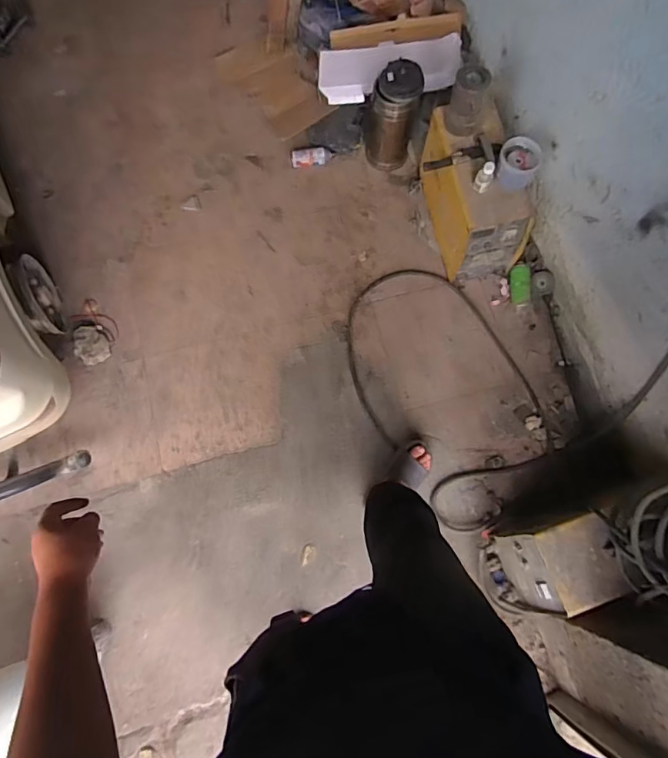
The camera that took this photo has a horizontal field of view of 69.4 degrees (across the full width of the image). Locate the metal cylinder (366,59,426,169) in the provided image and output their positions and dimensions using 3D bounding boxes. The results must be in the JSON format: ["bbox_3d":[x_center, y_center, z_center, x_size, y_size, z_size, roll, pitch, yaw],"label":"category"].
[{"bbox_3d":[0.206,-0.912,1.691,0.160,0.342,0.159,7,75,2],"label":"metal cylinder"}]

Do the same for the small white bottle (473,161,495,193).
[{"bbox_3d":[0.440,-0.588,1.400,0.046,0.091,0.051,27,77,7],"label":"small white bottle"}]

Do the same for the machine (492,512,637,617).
[{"bbox_3d":[0.574,0.477,1.270,0.180,0.364,0.191,-22,76,-6],"label":"machine"}]

